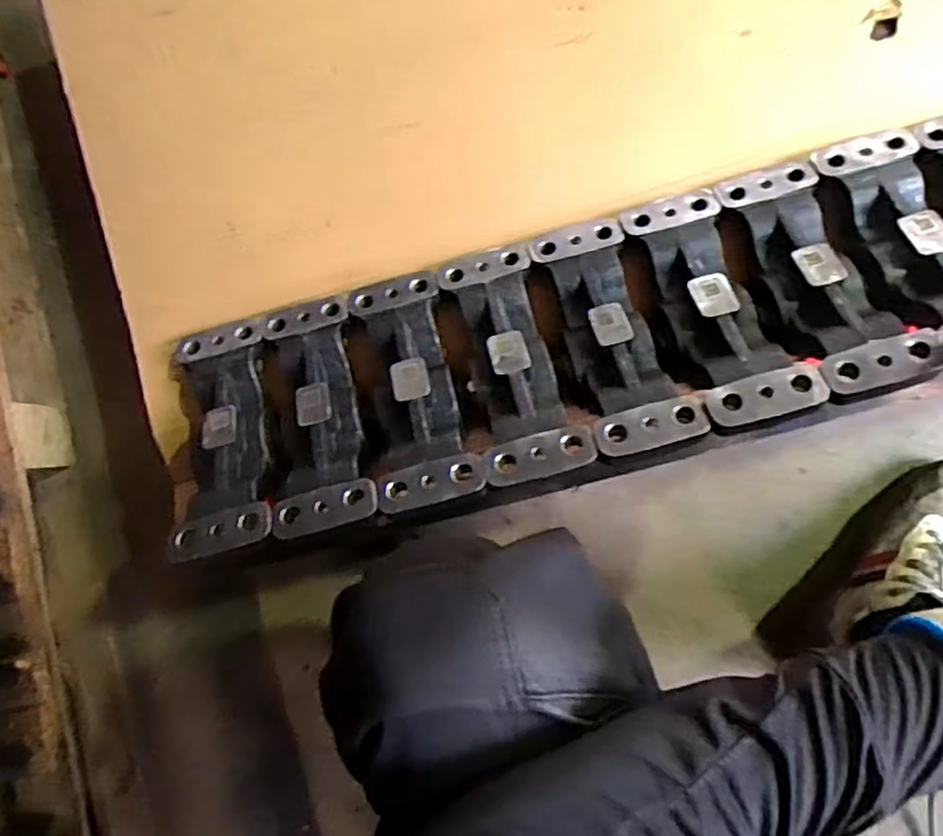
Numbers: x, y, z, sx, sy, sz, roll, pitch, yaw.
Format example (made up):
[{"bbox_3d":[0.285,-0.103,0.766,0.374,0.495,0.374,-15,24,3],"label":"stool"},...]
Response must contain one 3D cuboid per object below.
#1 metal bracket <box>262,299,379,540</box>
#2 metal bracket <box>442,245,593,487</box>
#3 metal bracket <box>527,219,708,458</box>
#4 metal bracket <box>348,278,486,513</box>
[{"bbox_3d":[-0.132,-0.007,0.590,0.086,0.034,0.222,-14,61,6],"label":"metal bracket"},{"bbox_3d":[0.035,-0.050,0.575,0.079,0.038,0.228,-16,60,6],"label":"metal bracket"},{"bbox_3d":[0.117,-0.070,0.565,0.077,0.035,0.227,-17,59,6],"label":"metal bracket"},{"bbox_3d":[-0.049,-0.022,0.590,0.089,0.046,0.229,-16,59,6],"label":"metal bracket"}]

